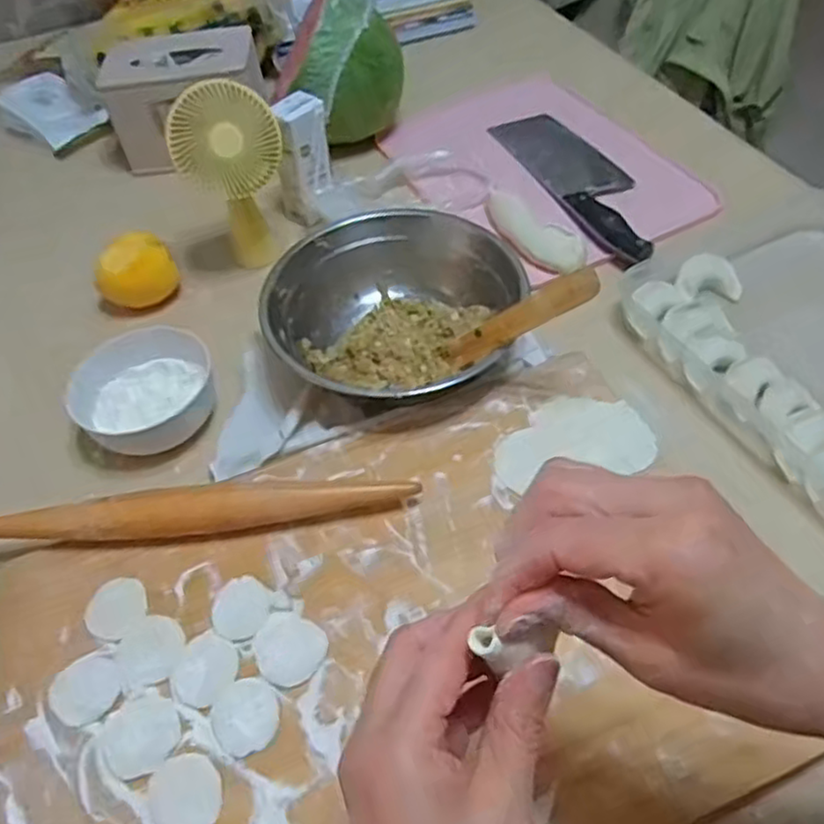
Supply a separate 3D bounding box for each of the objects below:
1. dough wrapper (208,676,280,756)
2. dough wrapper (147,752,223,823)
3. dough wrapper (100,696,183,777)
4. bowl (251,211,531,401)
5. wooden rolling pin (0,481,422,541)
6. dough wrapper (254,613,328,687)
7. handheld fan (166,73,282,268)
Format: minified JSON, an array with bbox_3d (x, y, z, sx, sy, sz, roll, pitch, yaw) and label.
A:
[{"bbox_3d":[-0.096,0.175,0.406,0.038,0.004,0.040,-22,54,-12],"label":"dough wrapper"},{"bbox_3d":[-0.125,0.210,0.383,0.038,0.004,0.042,-20,53,-11],"label":"dough wrapper"},{"bbox_3d":[-0.157,0.187,0.405,0.044,0.004,0.043,-2,52,3],"label":"dough wrapper"},{"bbox_3d":[-0.024,-0.083,0.574,0.174,0.072,0.188,-2,52,3],"label":"bowl"},{"bbox_3d":[-0.151,0.070,0.477,0.303,0.030,0.026,-6,52,0],"label":"wooden rolling pin"},{"bbox_3d":[-0.076,0.144,0.428,0.045,0.004,0.039,25,58,22],"label":"dough wrapper"},{"bbox_3d":[-0.156,-0.208,0.630,0.088,0.163,0.045,-14,53,-7],"label":"handheld fan"}]

